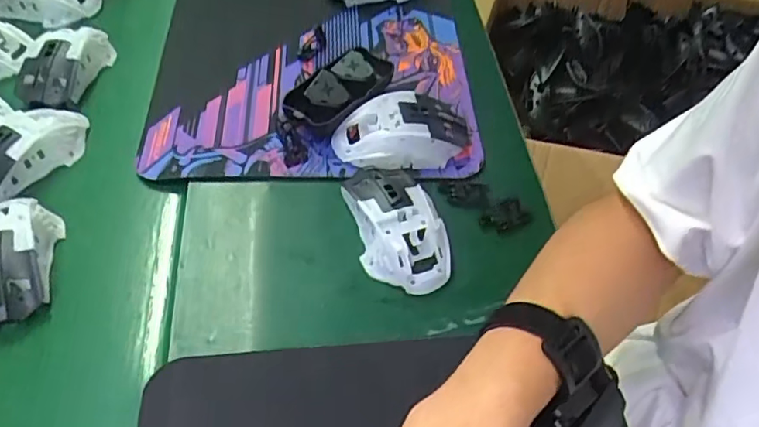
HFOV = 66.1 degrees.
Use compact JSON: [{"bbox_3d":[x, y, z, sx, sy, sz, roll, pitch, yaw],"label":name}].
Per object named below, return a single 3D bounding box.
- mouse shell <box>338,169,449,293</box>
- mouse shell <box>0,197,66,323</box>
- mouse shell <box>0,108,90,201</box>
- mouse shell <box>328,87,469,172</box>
[{"bbox_3d":[0.013,0.004,0.447,0.063,0.037,0.114,-10,54,-10],"label":"mouse shell"},{"bbox_3d":[-0.270,0.029,0.418,0.063,0.037,0.107,-6,53,-7],"label":"mouse shell"},{"bbox_3d":[-0.298,-0.056,0.480,0.052,0.034,0.111,38,60,24],"label":"mouse shell"},{"bbox_3d":[0.022,-0.073,0.503,0.120,0.038,0.066,-12,54,-12],"label":"mouse shell"}]

